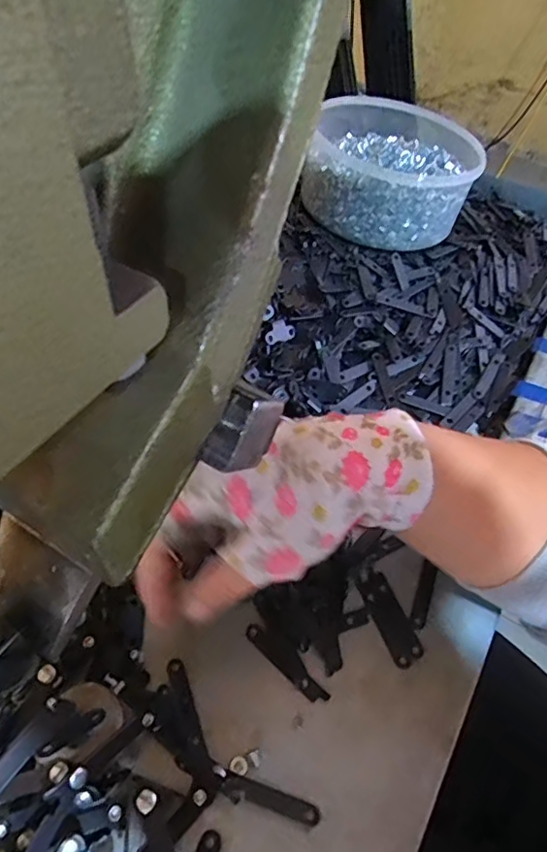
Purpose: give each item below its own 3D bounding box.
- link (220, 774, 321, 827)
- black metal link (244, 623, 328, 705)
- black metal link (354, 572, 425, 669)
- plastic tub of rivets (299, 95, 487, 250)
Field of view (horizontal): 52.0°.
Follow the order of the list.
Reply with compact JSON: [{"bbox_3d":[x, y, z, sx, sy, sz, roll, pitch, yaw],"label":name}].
[{"bbox_3d":[-0.002,0.168,0.252,0.045,0.004,0.010,16,51,10],"label":"link"},{"bbox_3d":[0.007,0.122,0.293,0.052,0.004,0.011,37,57,25],"label":"black metal link"},{"bbox_3d":[0.064,0.105,0.308,0.018,0.004,0.050,-15,53,-16],"label":"black metal link"},{"bbox_3d":[0.102,-0.221,0.499,0.142,0.073,0.143,2,50,-2],"label":"plastic tub of rivets"}]

